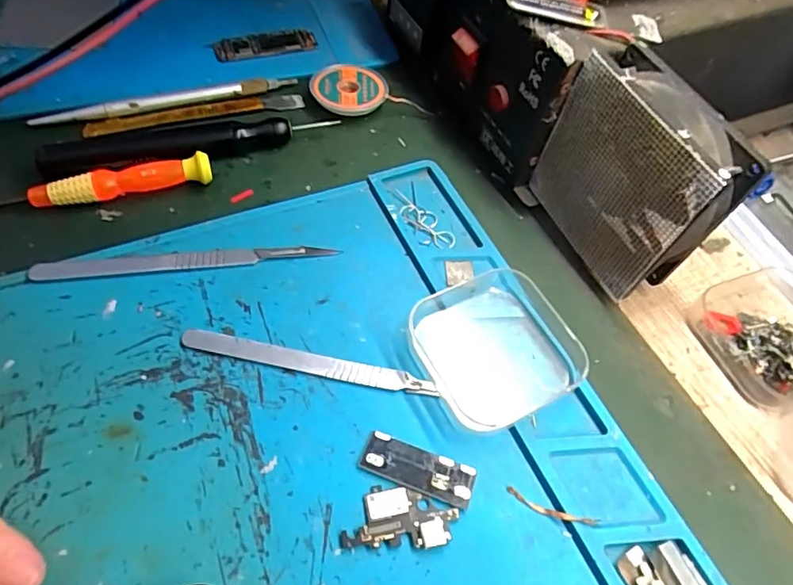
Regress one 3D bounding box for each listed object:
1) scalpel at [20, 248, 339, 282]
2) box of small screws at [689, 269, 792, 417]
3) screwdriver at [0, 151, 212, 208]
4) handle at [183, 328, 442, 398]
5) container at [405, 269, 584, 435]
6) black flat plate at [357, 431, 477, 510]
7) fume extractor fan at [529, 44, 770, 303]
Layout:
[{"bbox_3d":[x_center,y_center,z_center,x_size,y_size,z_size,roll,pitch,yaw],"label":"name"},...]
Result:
[{"bbox_3d":[-0.097,-0.015,0.249,0.134,0.005,0.011,-6,57,-8],"label":"scalpel"},{"bbox_3d":[0.179,0.019,0.249,0.061,0.017,0.065,-21,60,-17],"label":"box of small screws"},{"bbox_3d":[-0.149,-0.052,0.262,0.111,0.013,0.012,-14,59,-13],"label":"screwdriver"},{"bbox_3d":[-0.037,0.030,0.225,0.109,0.004,0.009,10,56,2],"label":"handle"},{"bbox_3d":[0.041,0.022,0.229,0.060,0.019,0.063,-23,61,-18],"label":"container"},{"bbox_3d":[0.008,0.068,0.205,0.044,0.004,0.017,19,57,8],"label":"black flat plate"},{"bbox_3d":[0.103,-0.048,0.239,0.027,0.090,0.077,-21,61,-17],"label":"fume extractor fan"}]

